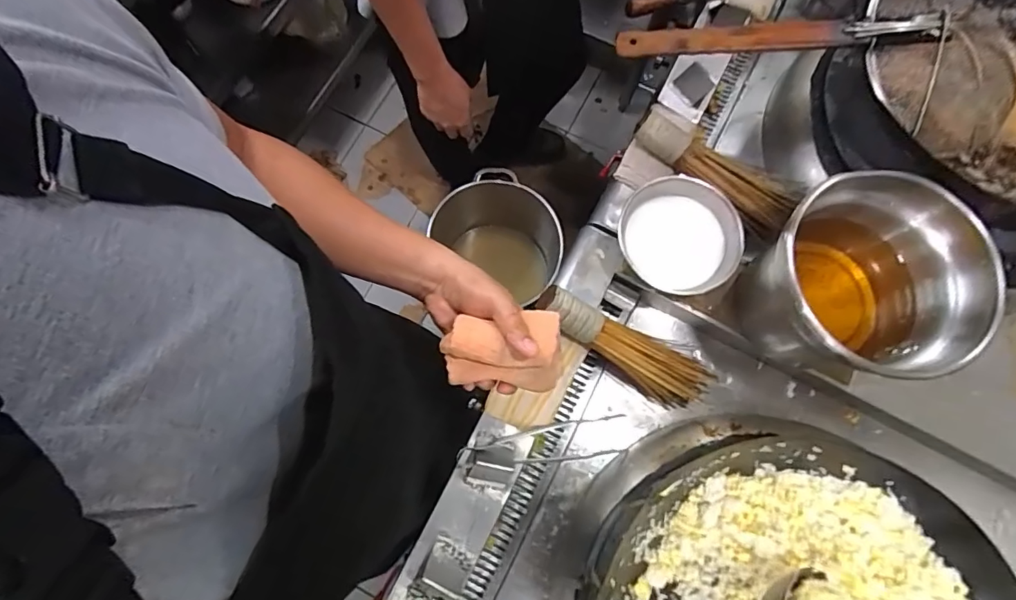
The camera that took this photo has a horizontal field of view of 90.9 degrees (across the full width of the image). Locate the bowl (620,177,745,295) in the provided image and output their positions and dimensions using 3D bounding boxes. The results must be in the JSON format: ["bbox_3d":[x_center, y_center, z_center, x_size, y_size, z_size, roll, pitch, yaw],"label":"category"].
[{"bbox_3d":[0.244,-0.084,0.714,0.155,0.076,0.163,8,77,1],"label":"bowl"}]

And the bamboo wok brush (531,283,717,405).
[{"bbox_3d":[0.163,0.065,0.711,0.270,0.045,0.075,31,78,-11],"label":"bamboo wok brush"}]

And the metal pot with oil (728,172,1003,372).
[{"bbox_3d":[0.418,-0.023,0.637,0.187,0.241,0.199,0,78,-1],"label":"metal pot with oil"}]

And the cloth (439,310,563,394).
[{"bbox_3d":[-0.003,0.049,0.457,0.106,0.051,0.072,-8,78,-3],"label":"cloth"}]

